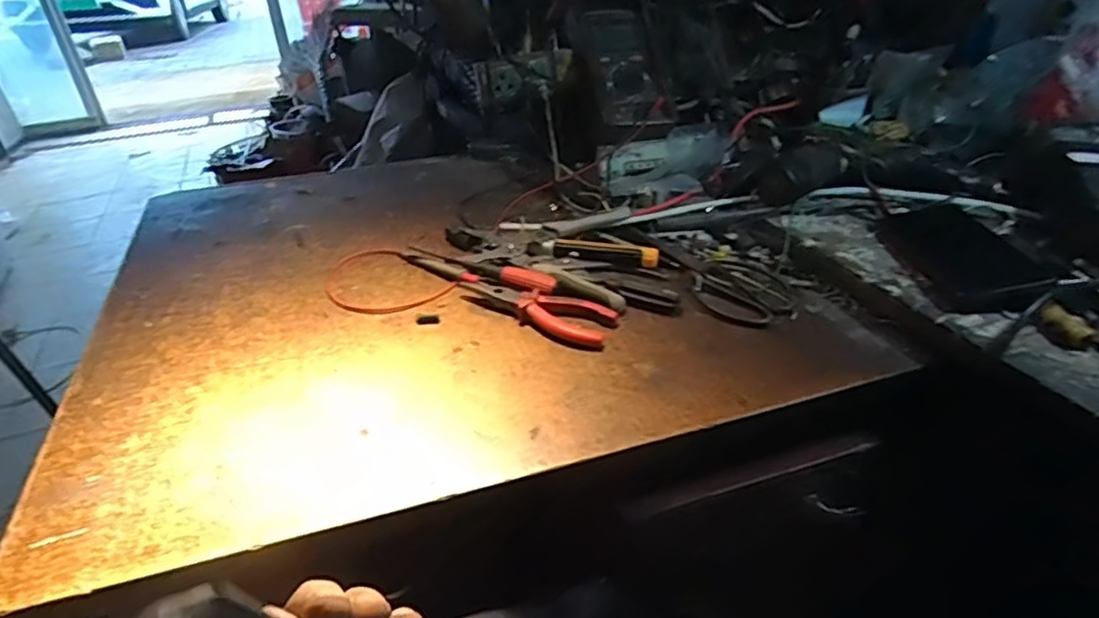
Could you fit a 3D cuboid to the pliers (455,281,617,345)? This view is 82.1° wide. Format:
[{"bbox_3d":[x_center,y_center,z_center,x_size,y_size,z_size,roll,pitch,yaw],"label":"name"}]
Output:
[{"bbox_3d":[-0.018,-0.001,0.566,0.149,0.018,0.046,13,34,21],"label":"pliers"}]

